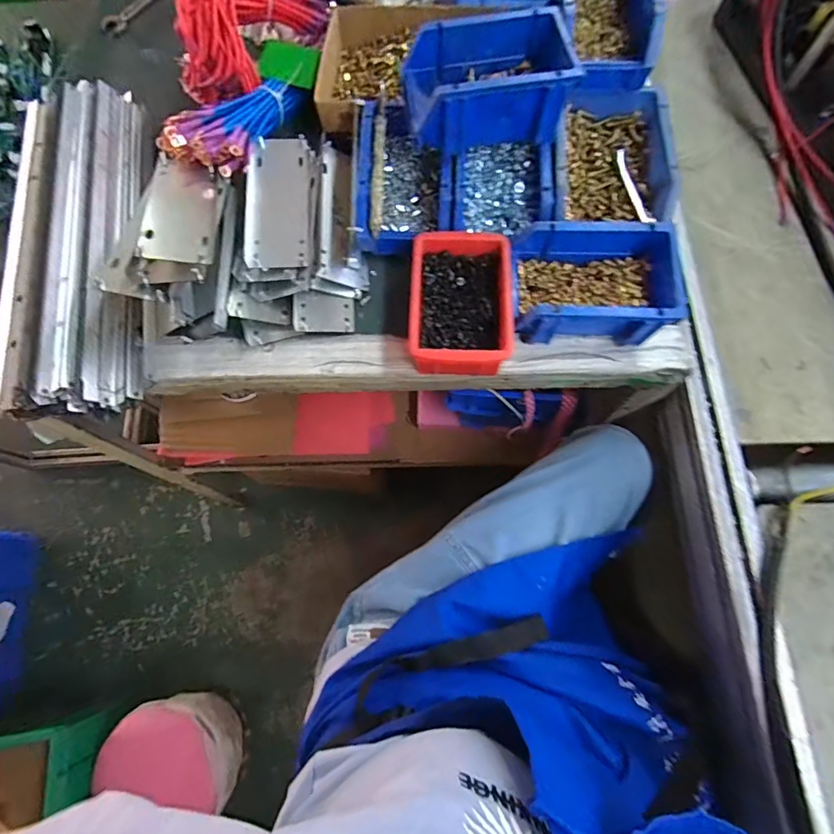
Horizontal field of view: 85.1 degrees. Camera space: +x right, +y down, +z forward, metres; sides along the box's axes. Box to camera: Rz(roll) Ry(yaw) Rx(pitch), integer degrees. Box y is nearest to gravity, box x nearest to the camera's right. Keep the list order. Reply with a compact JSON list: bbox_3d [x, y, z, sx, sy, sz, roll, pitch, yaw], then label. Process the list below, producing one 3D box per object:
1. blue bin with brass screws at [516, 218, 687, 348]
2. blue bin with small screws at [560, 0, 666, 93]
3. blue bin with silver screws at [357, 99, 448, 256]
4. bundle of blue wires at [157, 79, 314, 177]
[{"bbox_3d":[0.172,-0.135,0.463,0.154,0.071,0.121,-1,72,2],"label":"blue bin with brass screws"},{"bbox_3d":[0.200,-0.446,0.494,0.096,0.061,0.170,2,72,3],"label":"blue bin with small screws"},{"bbox_3d":[-0.014,-0.271,0.508,0.098,0.058,0.167,2,72,3],"label":"blue bin with silver screws"},{"bbox_3d":[-0.198,-0.340,0.527,0.081,0.045,0.184,34,61,12],"label":"bundle of blue wires"}]

